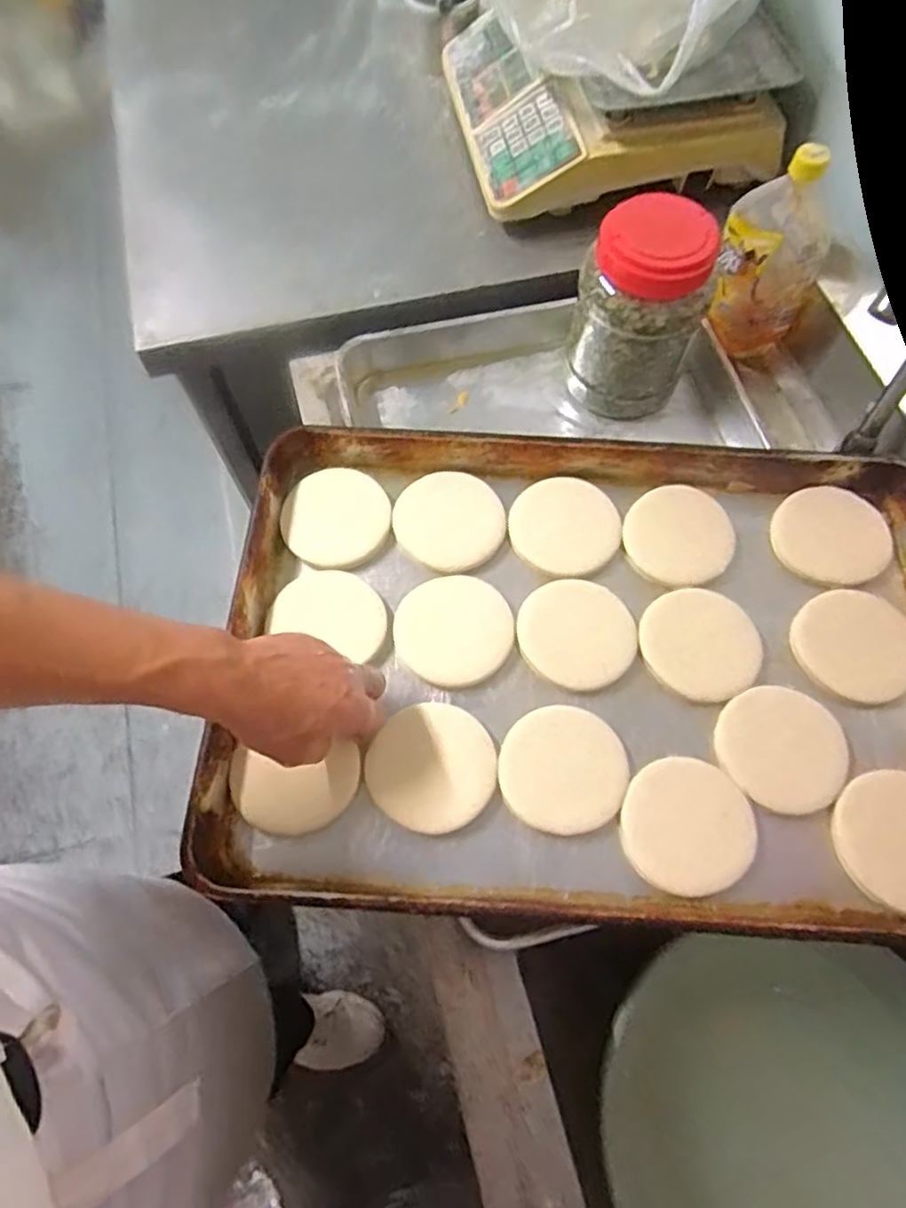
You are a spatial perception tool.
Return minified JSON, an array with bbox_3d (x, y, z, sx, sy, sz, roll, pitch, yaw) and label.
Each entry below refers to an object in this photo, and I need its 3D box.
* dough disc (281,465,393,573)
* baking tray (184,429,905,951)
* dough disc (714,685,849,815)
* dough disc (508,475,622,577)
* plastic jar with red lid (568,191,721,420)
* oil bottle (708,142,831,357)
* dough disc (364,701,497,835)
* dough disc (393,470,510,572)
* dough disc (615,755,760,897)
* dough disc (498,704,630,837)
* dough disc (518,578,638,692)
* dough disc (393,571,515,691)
[{"bbox_3d":[-0.110,-0.081,0.630,0.100,0.007,0.103,0,68,-1],"label":"dough disc"},{"bbox_3d":[0.128,0.040,0.564,0.614,0.056,0.409,3,68,0],"label":"baking tray"},{"bbox_3d":[0.268,0.117,0.541,0.098,0.014,0.100,0,68,-1],"label":"dough disc"},{"bbox_3d":[0.107,-0.074,0.635,0.098,0.006,0.107,0,68,-1],"label":"dough disc"},{"bbox_3d":[0.195,-0.312,0.696,0.132,0.178,0.145,18,69,6],"label":"plastic jar with red lid"},{"bbox_3d":[0.347,-0.386,0.718,0.113,0.187,0.118,28,70,9],"label":"oil bottle"},{"bbox_3d":[-0.016,0.129,0.534,0.098,0.014,0.099,0,68,-1],"label":"dough disc"},{"bbox_3d":[-0.002,-0.080,0.636,0.099,0.014,0.102,0,68,-1],"label":"dough disc"},{"bbox_3d":[0.181,0.173,0.522,0.097,0.018,0.098,0,68,-1],"label":"dough disc"},{"bbox_3d":[0.090,0.133,0.541,0.098,0.015,0.101,0,68,-1],"label":"dough disc"},{"bbox_3d":[0.111,0.025,0.591,0.100,0.007,0.102,0,68,-1],"label":"dough disc"},{"bbox_3d":[0.003,0.022,0.587,0.097,0.010,0.102,0,68,-1],"label":"dough disc"}]

